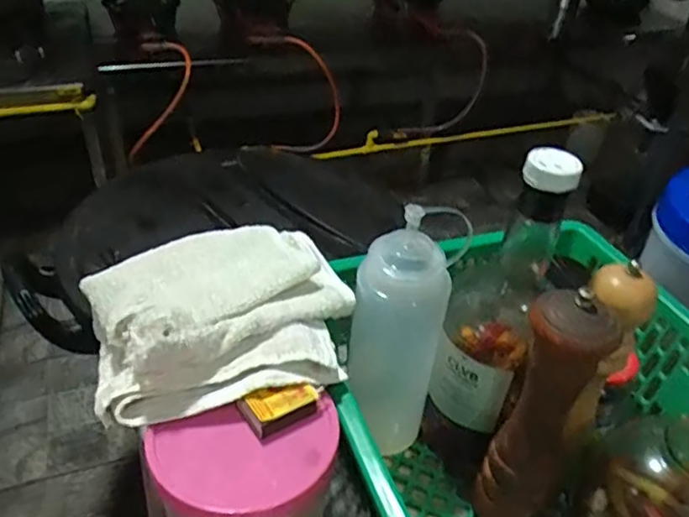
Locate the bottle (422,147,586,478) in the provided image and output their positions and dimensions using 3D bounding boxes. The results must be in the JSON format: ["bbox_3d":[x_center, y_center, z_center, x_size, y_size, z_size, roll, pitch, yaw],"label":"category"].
[{"bbox_3d":[0.129,0.059,0.555,0.068,0.328,0.084,19,39,20],"label":"bottle"}]

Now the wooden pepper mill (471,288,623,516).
[{"bbox_3d":[0.161,0.132,0.518,0.063,0.251,0.064,23,41,24],"label":"wooden pepper mill"}]

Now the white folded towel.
[{"bbox_3d":[-0.100,0.034,0.512,0.205,0.053,0.185,-11,39,-19],"label":"white folded towel"}]

